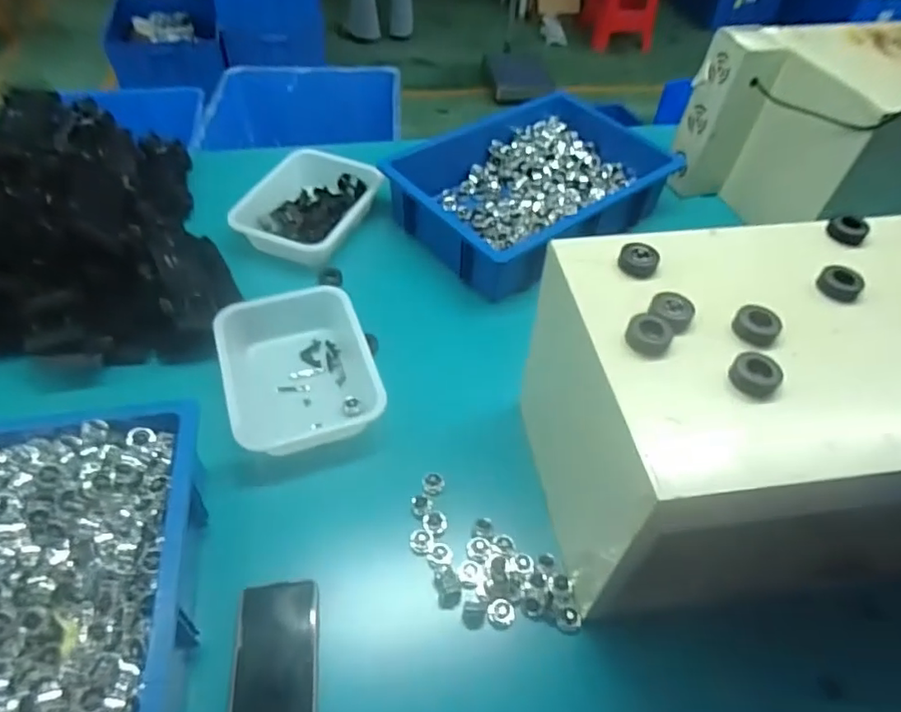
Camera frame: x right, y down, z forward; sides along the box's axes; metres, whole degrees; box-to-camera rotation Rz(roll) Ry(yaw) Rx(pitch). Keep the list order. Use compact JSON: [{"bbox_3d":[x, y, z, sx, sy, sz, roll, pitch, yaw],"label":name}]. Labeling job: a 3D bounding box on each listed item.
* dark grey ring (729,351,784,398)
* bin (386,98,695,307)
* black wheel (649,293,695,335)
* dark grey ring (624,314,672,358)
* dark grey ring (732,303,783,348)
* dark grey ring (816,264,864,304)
[{"bbox_3d":[0.247,0.014,0.468,0.037,0.016,0.033,28,53,20],"label":"dark grey ring"},{"bbox_3d":[0.146,-0.319,1.063,0.502,0.104,0.367,-31,57,-26],"label":"bin"},{"bbox_3d":[0.195,-0.038,0.512,0.037,0.016,0.037,2,49,-2],"label":"black wheel"},{"bbox_3d":[0.168,-0.017,0.493,0.038,0.014,0.039,2,49,-2],"label":"dark grey ring"},{"bbox_3d":[0.267,-0.027,0.505,0.037,0.016,0.035,2,49,-2],"label":"dark grey ring"},{"bbox_3d":[0.371,-0.069,0.551,0.039,0.014,0.039,2,49,-2],"label":"dark grey ring"}]

